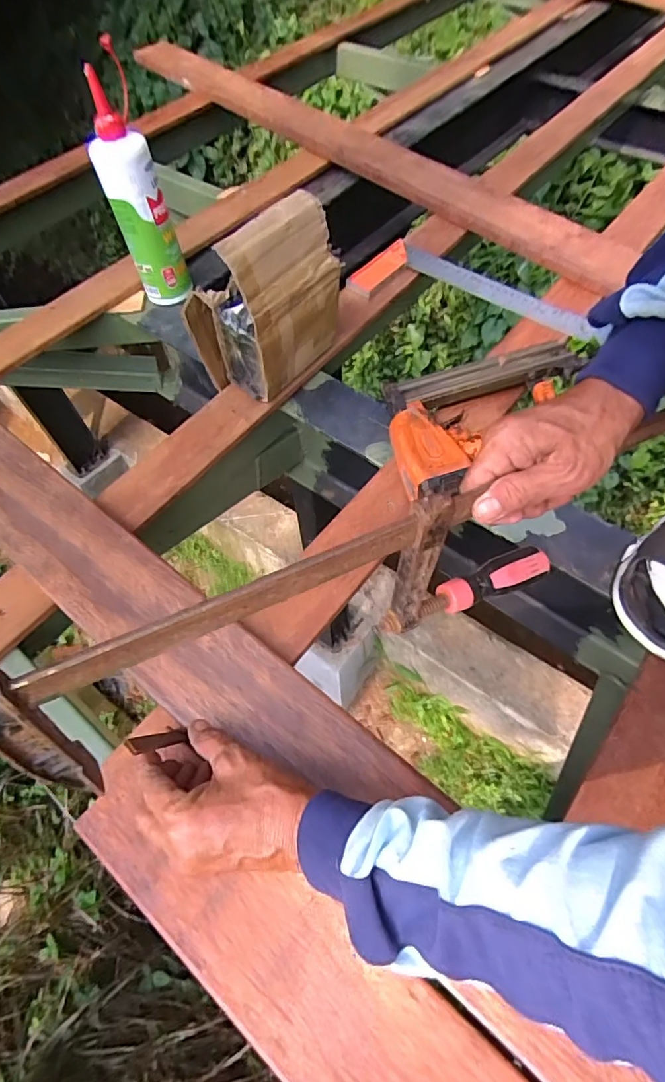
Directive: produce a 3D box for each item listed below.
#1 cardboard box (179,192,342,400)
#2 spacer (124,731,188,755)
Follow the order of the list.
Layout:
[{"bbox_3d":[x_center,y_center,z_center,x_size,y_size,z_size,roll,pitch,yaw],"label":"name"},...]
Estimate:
[{"bbox_3d":[-0.070,-0.253,0.535,0.077,0.163,0.153,32,65,20],"label":"cardboard box"},{"bbox_3d":[-0.120,0.139,0.353,0.012,0.073,0.005,32,84,20],"label":"spacer"}]

